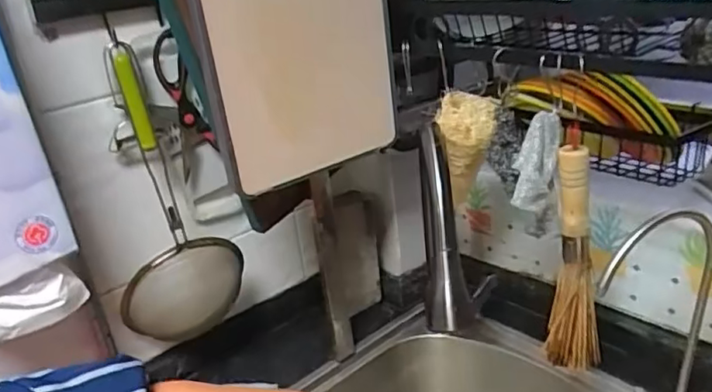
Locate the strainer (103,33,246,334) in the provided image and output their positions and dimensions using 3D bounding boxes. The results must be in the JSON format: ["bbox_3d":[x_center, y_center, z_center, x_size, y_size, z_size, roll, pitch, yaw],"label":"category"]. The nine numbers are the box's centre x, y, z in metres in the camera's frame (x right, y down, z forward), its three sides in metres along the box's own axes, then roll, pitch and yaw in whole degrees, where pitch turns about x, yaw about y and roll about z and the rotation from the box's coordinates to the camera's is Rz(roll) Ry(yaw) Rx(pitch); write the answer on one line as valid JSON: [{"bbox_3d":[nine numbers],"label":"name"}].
[{"bbox_3d":[-0.246,0.019,0.749,0.153,0.394,0.053,-18,26,-24],"label":"strainer"}]

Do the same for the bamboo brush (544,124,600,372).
[{"bbox_3d":[0.230,0.064,0.611,0.049,0.258,0.038,3,26,22],"label":"bamboo brush"}]

